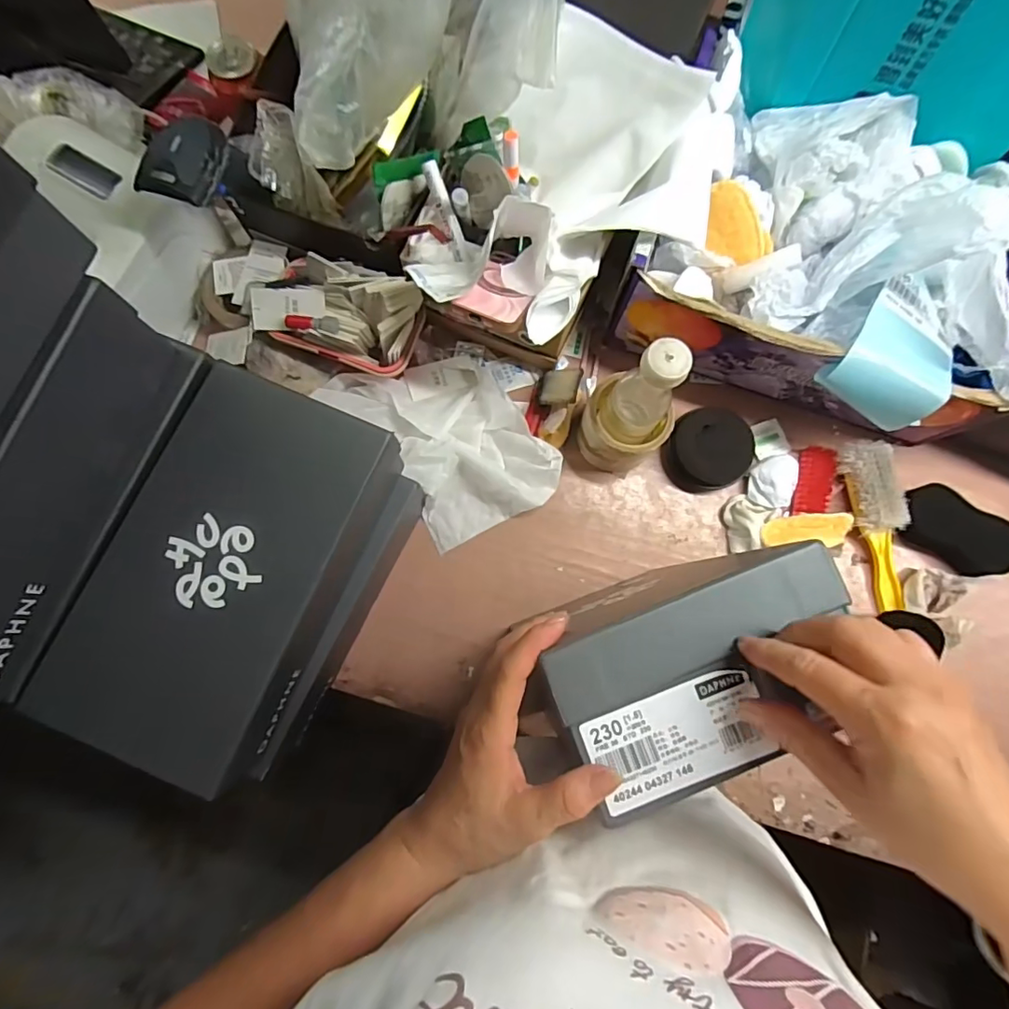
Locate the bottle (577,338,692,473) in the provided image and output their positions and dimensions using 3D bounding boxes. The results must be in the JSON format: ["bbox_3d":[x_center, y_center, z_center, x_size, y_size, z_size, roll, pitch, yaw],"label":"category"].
[{"bbox_3d":[0.127,-0.092,0.548,0.082,0.187,0.077,0,80,-1],"label":"bottle"}]

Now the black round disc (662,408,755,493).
[{"bbox_3d":[0.234,-0.063,0.627,0.091,0.039,0.090,0,80,-1],"label":"black round disc"}]

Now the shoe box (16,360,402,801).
[{"bbox_3d":[-0.223,0.055,0.460,0.172,0.097,0.297,23,81,3],"label":"shoe box"}]

